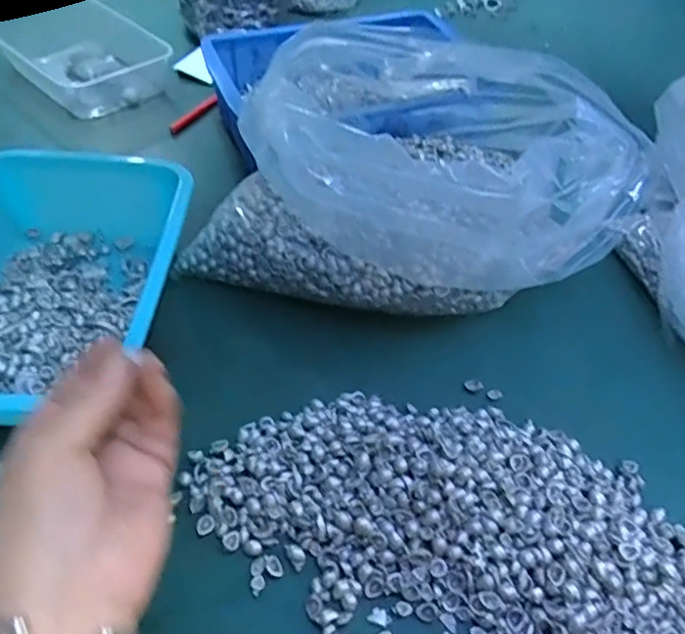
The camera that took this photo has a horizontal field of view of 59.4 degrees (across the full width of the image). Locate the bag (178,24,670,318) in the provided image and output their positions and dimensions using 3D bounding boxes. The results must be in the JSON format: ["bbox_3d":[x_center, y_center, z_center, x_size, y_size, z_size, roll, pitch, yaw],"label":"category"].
[{"bbox_3d":[0.063,-0.125,0.510,0.318,0.172,0.226,18,50,13],"label":"bag"}]

